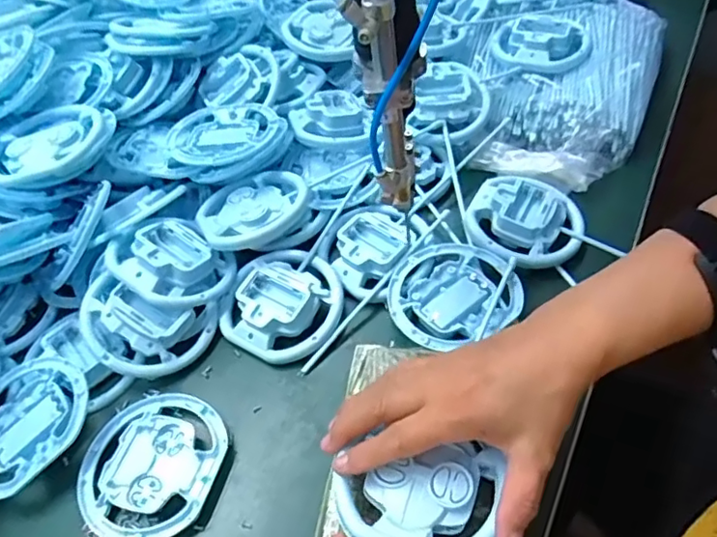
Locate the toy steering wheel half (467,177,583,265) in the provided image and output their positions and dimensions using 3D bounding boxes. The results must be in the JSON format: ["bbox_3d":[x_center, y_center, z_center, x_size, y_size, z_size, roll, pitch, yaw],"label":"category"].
[{"bbox_3d":[0.150,-0.052,0.499,0.097,0.018,0.108,17,56,18],"label":"toy steering wheel half"}]

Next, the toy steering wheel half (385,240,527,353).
[{"bbox_3d":[0.075,0.019,0.468,0.105,0.018,0.092,-20,53,-9],"label":"toy steering wheel half"}]

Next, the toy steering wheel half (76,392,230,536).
[{"bbox_3d":[-0.150,0.141,0.409,0.101,0.011,0.105,11,54,14],"label":"toy steering wheel half"}]

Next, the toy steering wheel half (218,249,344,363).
[{"bbox_3d":[-0.063,0.027,0.475,0.100,0.032,0.096,-3,52,4],"label":"toy steering wheel half"}]

